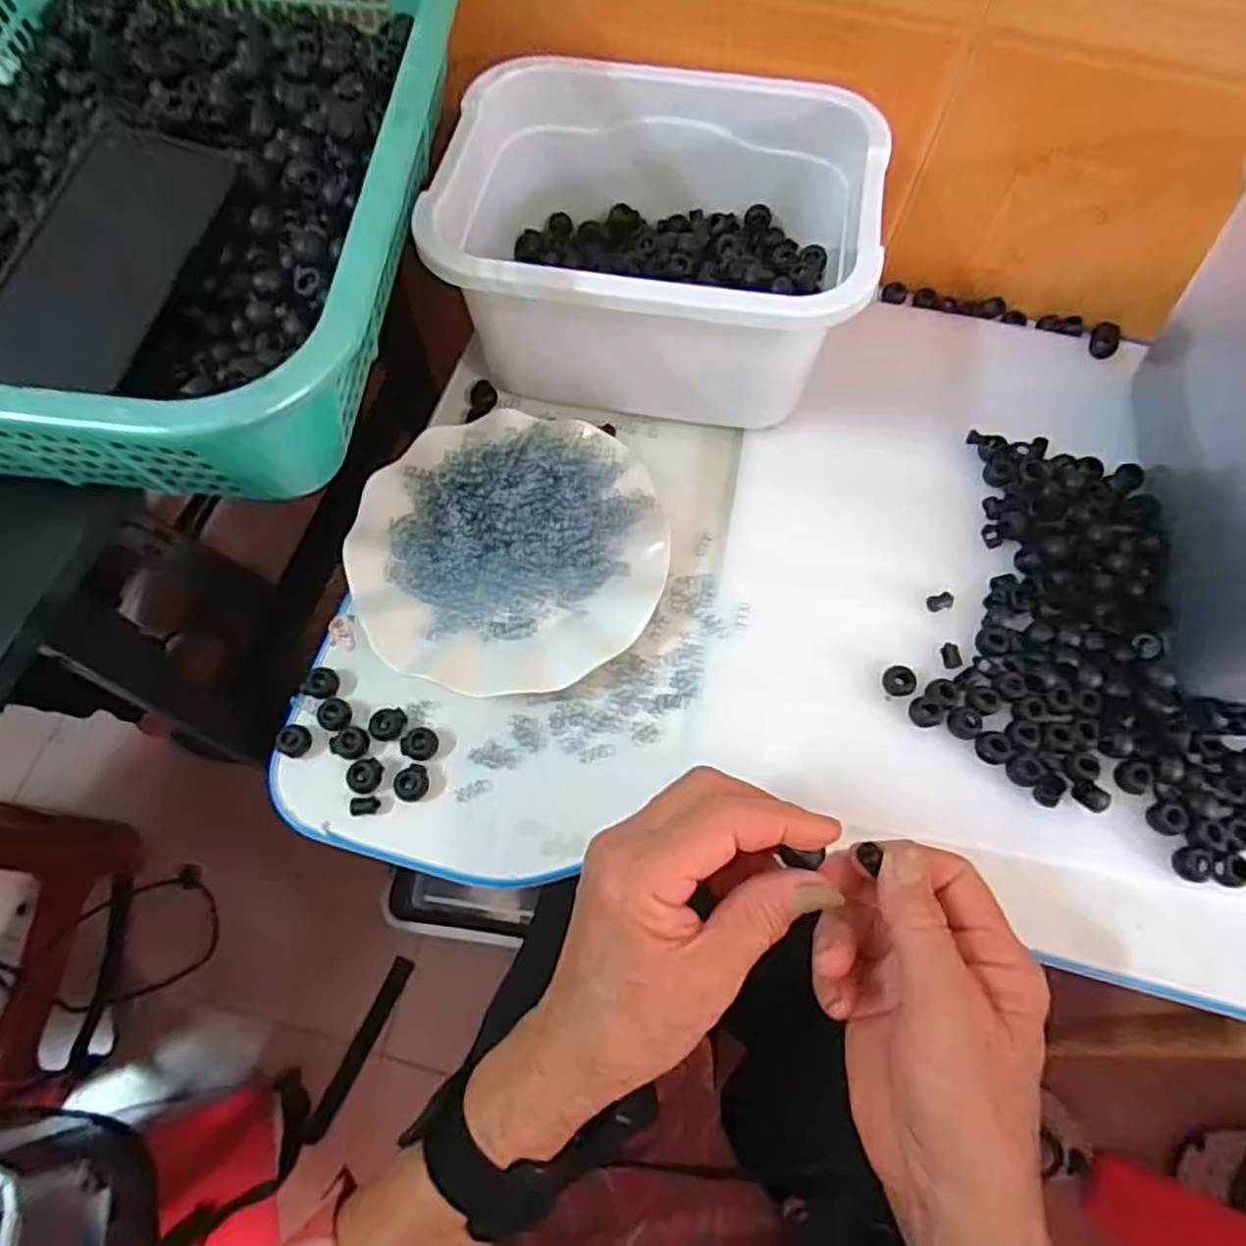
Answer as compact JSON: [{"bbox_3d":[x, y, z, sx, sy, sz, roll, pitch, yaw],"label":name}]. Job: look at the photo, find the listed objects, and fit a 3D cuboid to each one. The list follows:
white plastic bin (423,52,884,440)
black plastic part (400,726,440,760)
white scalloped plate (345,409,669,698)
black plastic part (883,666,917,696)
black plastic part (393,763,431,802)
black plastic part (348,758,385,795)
[{"bbox_3d":[0.019,-0.233,0.462,0.239,0.113,0.191,10,67,2],"label":"white plastic bin"},{"bbox_3d":[-0.110,0.066,0.399,0.018,0.009,0.017,22,68,7],"label":"black plastic part"},{"bbox_3d":[-0.068,-0.047,0.438,0.175,0.030,0.174,1,67,-2],"label":"white scalloped plate"},{"bbox_3d":[0.155,0.032,0.411,0.017,0.006,0.016,1,67,-2],"label":"black plastic part"},{"bbox_3d":[-0.112,0.085,0.391,0.016,0.011,0.020,31,69,11],"label":"black plastic part"},{"bbox_3d":[-0.137,0.081,0.392,0.016,0.012,0.019,19,68,6],"label":"black plastic part"}]

